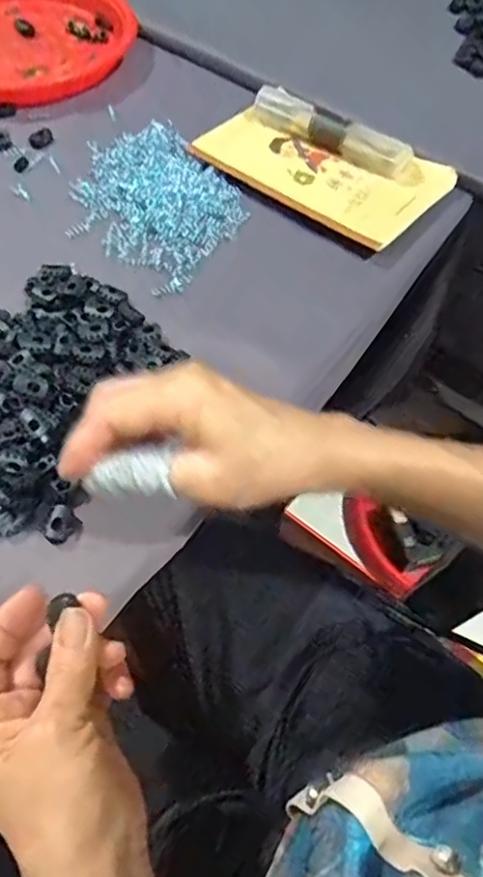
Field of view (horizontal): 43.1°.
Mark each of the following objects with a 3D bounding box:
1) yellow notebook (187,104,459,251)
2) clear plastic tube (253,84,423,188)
[{"bbox_3d":[0.075,-0.251,0.560,0.204,0.015,0.136,37,62,17],"label":"yellow notebook"},{"bbox_3d":[0.089,-0.282,0.564,0.171,0.027,0.027,33,61,15],"label":"clear plastic tube"}]

